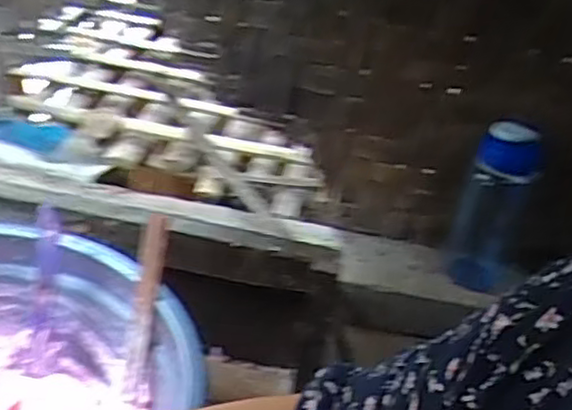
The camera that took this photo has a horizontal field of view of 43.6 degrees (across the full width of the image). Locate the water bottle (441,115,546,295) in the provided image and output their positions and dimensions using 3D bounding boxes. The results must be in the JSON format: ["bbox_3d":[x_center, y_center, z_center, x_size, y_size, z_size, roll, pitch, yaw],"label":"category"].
[{"bbox_3d":[0.232,-0.002,0.806,0.069,0.192,0.066,17,33,13],"label":"water bottle"}]

